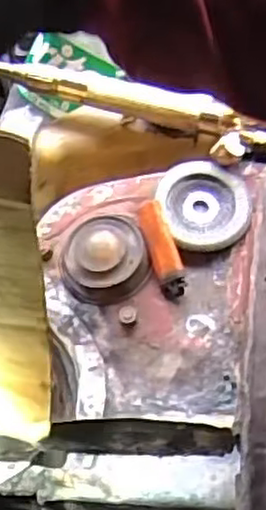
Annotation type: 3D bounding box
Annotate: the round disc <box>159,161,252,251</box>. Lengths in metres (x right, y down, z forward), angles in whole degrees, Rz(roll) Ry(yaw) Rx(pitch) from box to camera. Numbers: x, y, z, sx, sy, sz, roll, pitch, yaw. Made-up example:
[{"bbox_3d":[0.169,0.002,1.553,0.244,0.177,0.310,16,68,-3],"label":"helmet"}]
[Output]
[{"bbox_3d":[0.061,-0.042,0.587,0.073,0.020,0.078,-1,57,2],"label":"round disc"}]

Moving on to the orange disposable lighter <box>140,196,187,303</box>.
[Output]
[{"bbox_3d":[0.025,-0.005,0.572,0.021,0.017,0.083,-16,81,-7],"label":"orange disposable lighter"}]

